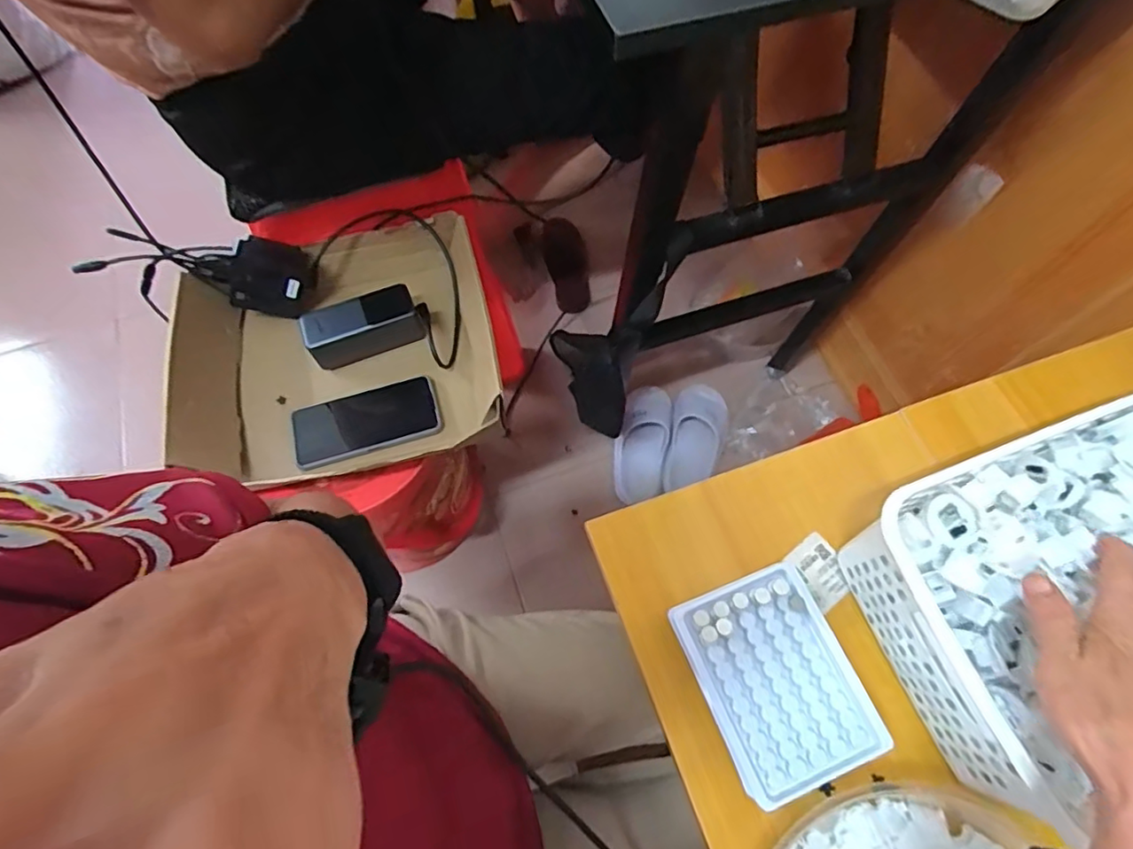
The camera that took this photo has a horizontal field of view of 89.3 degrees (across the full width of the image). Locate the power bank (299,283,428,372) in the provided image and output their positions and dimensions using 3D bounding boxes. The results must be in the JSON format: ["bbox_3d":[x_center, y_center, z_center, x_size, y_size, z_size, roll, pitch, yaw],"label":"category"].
[{"bbox_3d":[-0.244,-0.119,0.690,0.129,0.058,0.056,-23,68,-8],"label":"power bank"}]

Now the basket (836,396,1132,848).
[{"bbox_3d":[0.367,0.104,0.376,0.293,0.098,0.208,-21,68,-8],"label":"basket"}]

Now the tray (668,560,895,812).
[{"bbox_3d":[0.146,0.178,0.407,0.102,0.038,0.132,-21,68,-8],"label":"tray"}]

